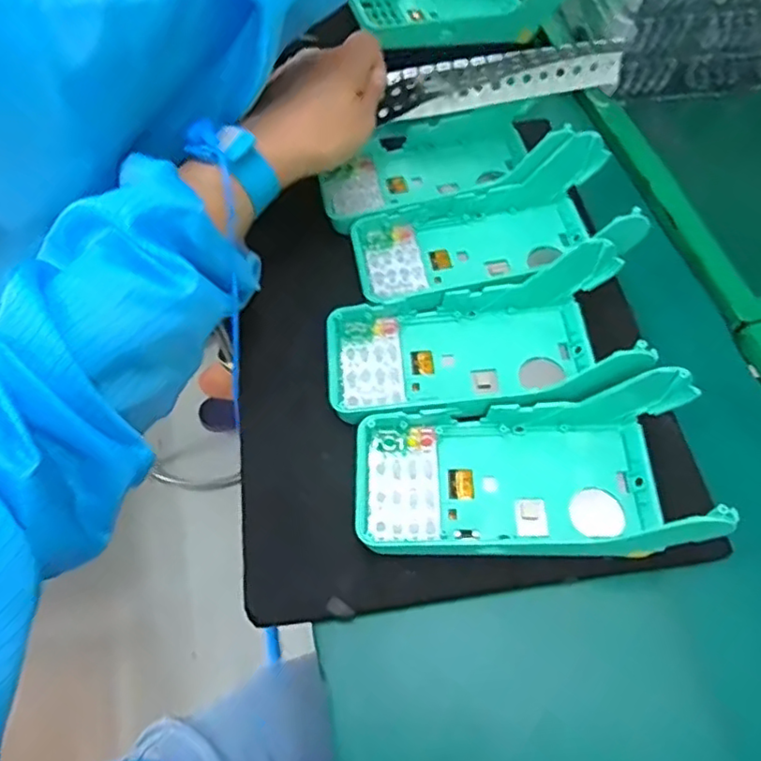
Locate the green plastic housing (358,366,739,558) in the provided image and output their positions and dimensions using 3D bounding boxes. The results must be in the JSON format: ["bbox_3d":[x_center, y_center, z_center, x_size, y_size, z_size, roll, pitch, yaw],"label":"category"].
[{"bbox_3d":[0.072,0.043,0.308,0.162,0.057,0.082,-2,61,1],"label":"green plastic housing"}]

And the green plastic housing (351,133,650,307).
[{"bbox_3d":[0.069,-0.096,0.386,0.167,0.051,0.088,-8,61,-3],"label":"green plastic housing"}]

